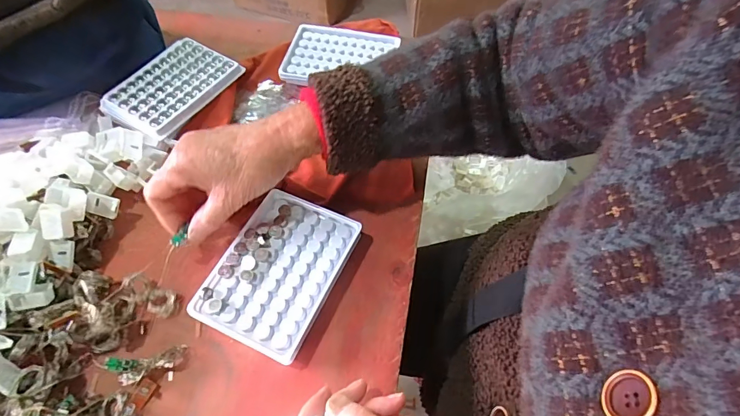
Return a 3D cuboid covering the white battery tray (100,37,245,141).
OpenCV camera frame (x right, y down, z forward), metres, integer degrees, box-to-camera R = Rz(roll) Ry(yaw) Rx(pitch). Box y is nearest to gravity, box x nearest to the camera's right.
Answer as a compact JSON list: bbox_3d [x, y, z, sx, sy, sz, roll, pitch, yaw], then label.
[{"bbox_3d":[-0.219,-0.134,0.445,0.103,0.013,0.124,28,64,16],"label":"white battery tray"}]

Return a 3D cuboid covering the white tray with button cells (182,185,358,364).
[{"bbox_3d":[-0.077,0.053,0.352,0.094,0.026,0.130,22,62,13],"label":"white tray with button cells"}]

